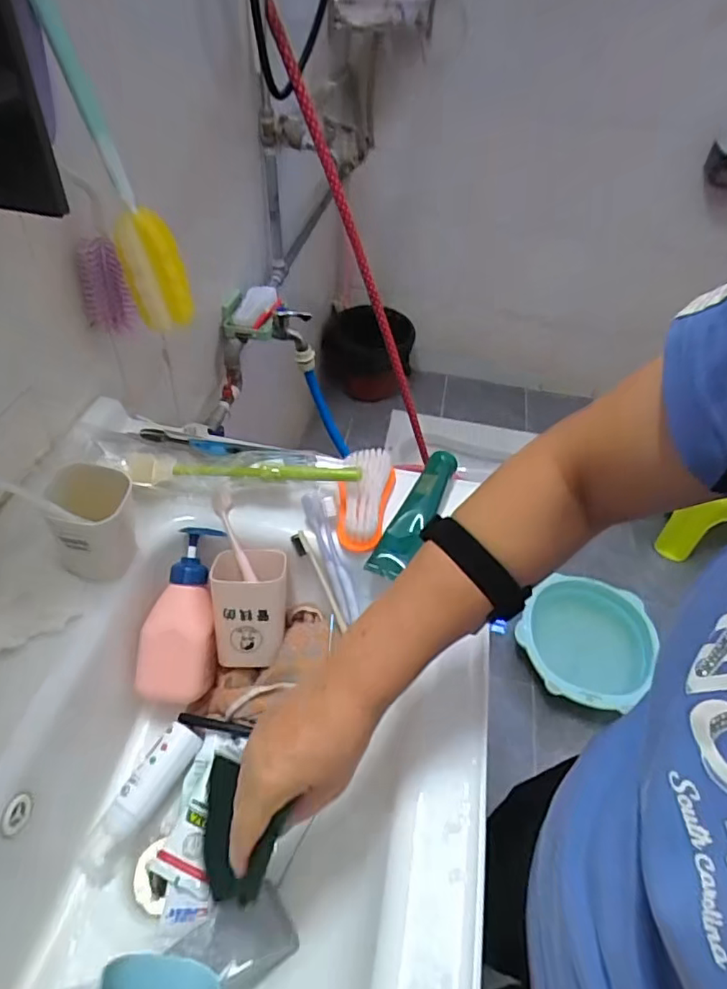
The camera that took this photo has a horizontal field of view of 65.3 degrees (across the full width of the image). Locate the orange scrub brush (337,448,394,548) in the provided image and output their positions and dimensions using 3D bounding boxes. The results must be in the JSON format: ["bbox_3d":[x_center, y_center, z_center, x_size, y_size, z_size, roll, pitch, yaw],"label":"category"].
[{"bbox_3d":[-0.001,0.001,0.600,0.055,0.043,0.112,10,46,4],"label":"orange scrub brush"}]

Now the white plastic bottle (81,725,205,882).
[{"bbox_3d":[-0.200,0.270,0.506,0.037,0.025,0.136,25,62,17],"label":"white plastic bottle"}]

